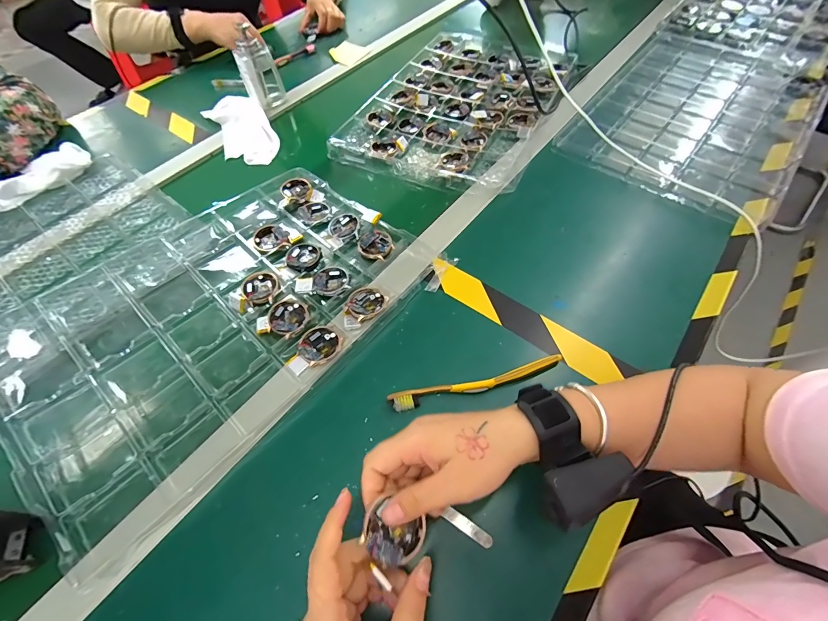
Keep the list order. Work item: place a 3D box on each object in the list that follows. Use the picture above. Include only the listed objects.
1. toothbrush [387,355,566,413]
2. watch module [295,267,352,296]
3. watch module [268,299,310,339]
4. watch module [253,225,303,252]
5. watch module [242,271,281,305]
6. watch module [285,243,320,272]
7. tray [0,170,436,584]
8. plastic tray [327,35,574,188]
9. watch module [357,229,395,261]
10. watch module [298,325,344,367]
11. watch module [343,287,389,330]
[{"bbox_3d":[0.065,0.074,0.370,0.180,0.013,0.018,-13,58,-5],"label":"toothbrush"},{"bbox_3d":[-0.111,-0.037,0.445,0.062,0.015,0.041,-13,58,-5],"label":"watch module"},{"bbox_3d":[-0.144,0.006,0.421,0.047,0.005,0.045,36,67,23],"label":"watch module"},{"bbox_3d":[-0.186,-0.098,0.489,0.052,0.006,0.049,27,63,19],"label":"watch module"},{"bbox_3d":[-0.187,-0.029,0.447,0.041,0.005,0.049,-19,59,-8],"label":"watch module"},{"bbox_3d":[-0.142,-0.067,0.475,0.043,0.013,0.051,-31,61,-15],"label":"watch module"},{"bbox_3d":[-0.251,-0.025,0.435,0.354,0.030,0.438,36,67,23],"label":"tray"},{"bbox_3d":[0.087,-0.373,0.656,0.305,0.025,0.440,22,62,17],"label":"plastic tray"},{"bbox_3d":[-0.051,-0.086,0.482,0.045,0.007,0.048,-28,60,-13],"label":"watch module"},{"bbox_3d":[-0.103,0.036,0.400,0.046,0.010,0.042,-35,62,-17],"label":"watch module"},{"bbox_3d":[-0.061,-0.006,0.421,0.059,0.013,0.042,-39,64,-19],"label":"watch module"}]

